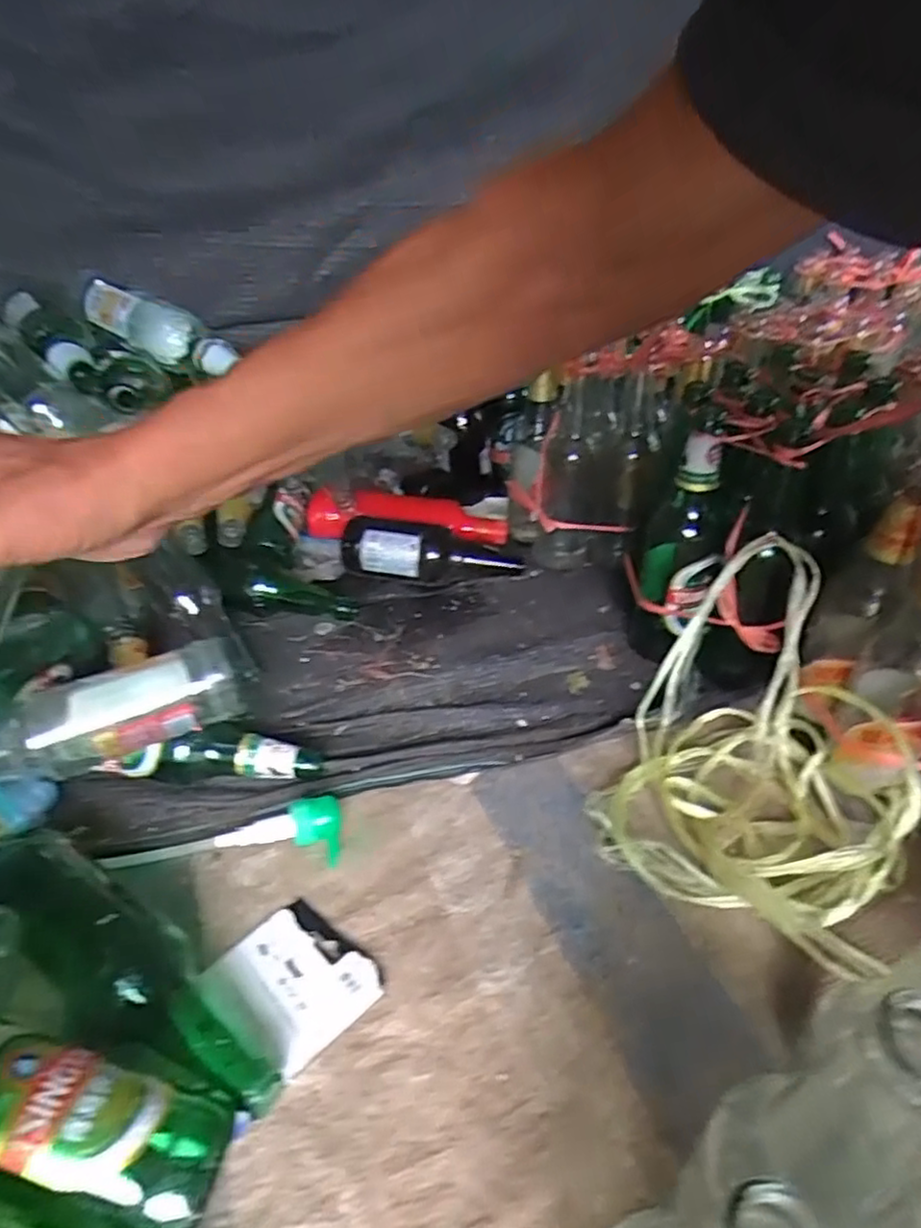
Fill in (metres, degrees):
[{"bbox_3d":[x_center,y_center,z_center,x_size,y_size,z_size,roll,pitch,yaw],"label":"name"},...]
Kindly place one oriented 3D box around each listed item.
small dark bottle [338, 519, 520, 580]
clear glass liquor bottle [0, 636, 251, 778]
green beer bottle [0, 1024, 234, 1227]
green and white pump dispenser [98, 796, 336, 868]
[{"bbox_3d":[-0.036,-0.073,0.823,0.220,0.073,0.061,1,37,3],"label":"small dark bottle"},{"bbox_3d":[-0.293,0.086,0.520,0.252,0.057,0.060,-18,41,-21],"label":"clear glass liquor bottle"},{"bbox_3d":[-0.241,0.241,0.335,0.253,0.064,0.069,18,37,1],"label":"green beer bottle"},{"bbox_3d":[-0.187,0.178,0.522,0.183,0.028,0.047,-6,35,-5],"label":"green and white pump dispenser"}]

